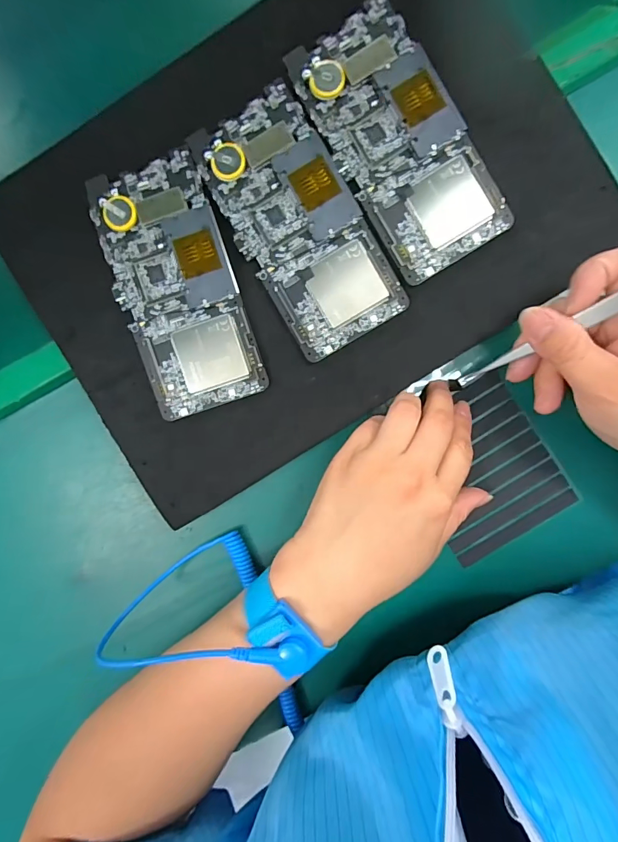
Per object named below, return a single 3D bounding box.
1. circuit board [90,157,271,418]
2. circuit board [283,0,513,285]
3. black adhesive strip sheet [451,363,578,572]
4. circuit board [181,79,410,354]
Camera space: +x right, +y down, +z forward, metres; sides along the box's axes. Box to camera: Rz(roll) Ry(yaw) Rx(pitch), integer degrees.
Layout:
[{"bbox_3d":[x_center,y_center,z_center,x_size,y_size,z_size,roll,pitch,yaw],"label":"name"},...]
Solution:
[{"bbox_3d":[-0.082,-0.082,0.255,0.071,0.004,0.151,-17,91,4],"label":"circuit board"},{"bbox_3d":[0.054,-0.164,0.241,0.071,0.005,0.150,-32,90,4],"label":"circuit board"},{"bbox_3d":[0.120,0.033,0.283,0.087,0.006,0.107,-31,90,3],"label":"black adhesive strip sheet"},{"bbox_3d":[-0.006,-0.119,0.250,0.071,0.006,0.153,-29,90,4],"label":"circuit board"}]

